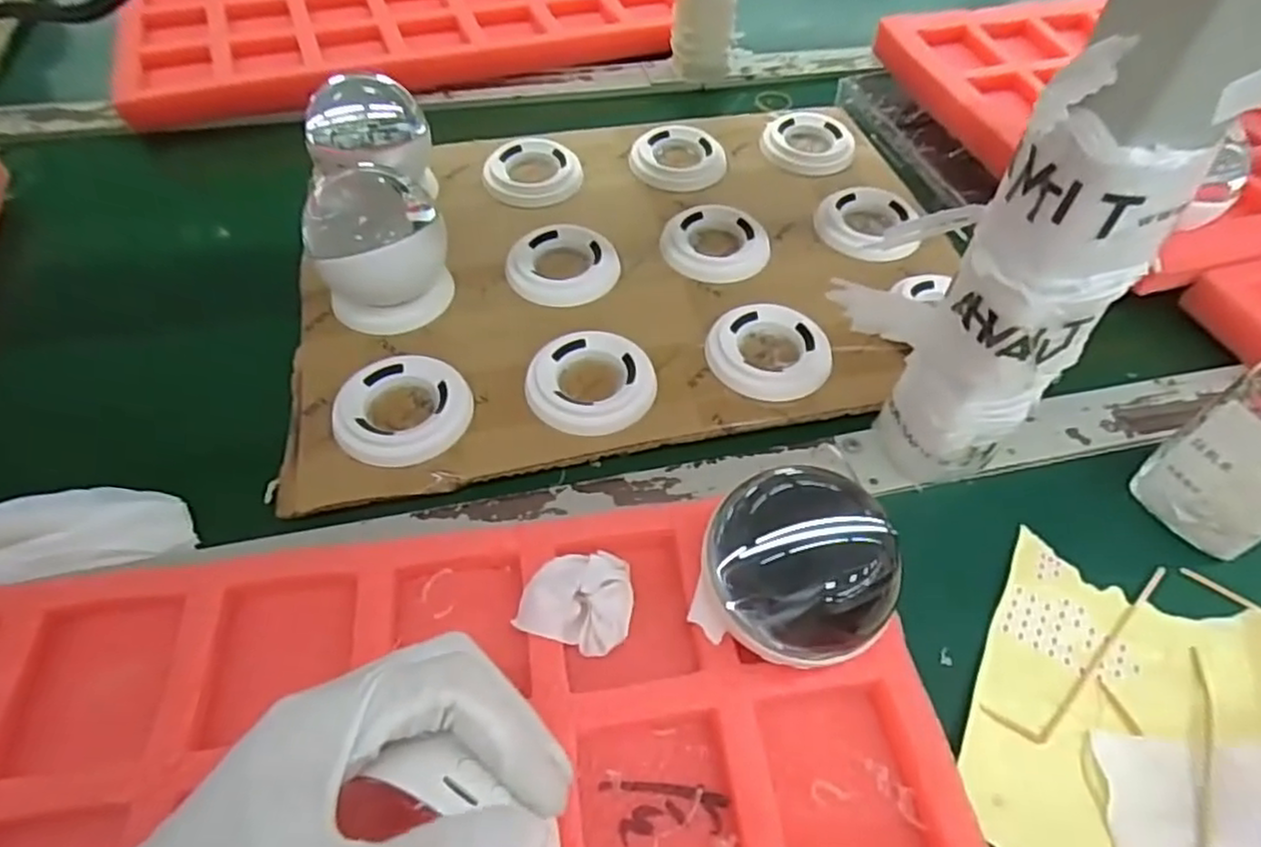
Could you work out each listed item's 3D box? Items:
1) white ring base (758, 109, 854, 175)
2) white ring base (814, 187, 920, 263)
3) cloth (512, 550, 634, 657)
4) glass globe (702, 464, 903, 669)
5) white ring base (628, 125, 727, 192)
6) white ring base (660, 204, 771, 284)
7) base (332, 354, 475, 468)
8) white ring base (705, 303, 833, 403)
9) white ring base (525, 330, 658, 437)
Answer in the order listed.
[{"bbox_3d":[0.138,-0.218,0.547,0.069,0.010,0.069,20,55,12],"label":"white ring base"},{"bbox_3d":[0.161,-0.138,0.487,0.065,0.012,0.069,1,54,-2],"label":"white ring base"},{"bbox_3d":[-0.022,0.074,0.300,0.044,0.019,0.040,12,54,6],"label":"cloth"},{"bbox_3d":[0.068,0.054,0.280,0.075,0.055,0.075,35,58,22],"label":"glass globe"},{"bbox_3d":[0.036,-0.200,0.532,0.070,0.010,0.070,2,54,-1],"label":"white ring base"},{"bbox_3d":[0.057,-0.120,0.474,0.070,0.013,0.064,1,54,-2],"label":"white ring base"},{"bbox_3d":[-0.122,-0.008,0.379,0.069,0.009,0.070,1,54,-2],"label":"base"},{"bbox_3d":[0.080,-0.042,0.414,0.069,0.012,0.064,1,54,-2],"label":"white ring base"},{"bbox_3d":[-0.022,-0.024,0.396,0.070,0.011,0.068,1,54,-2],"label":"white ring base"}]

